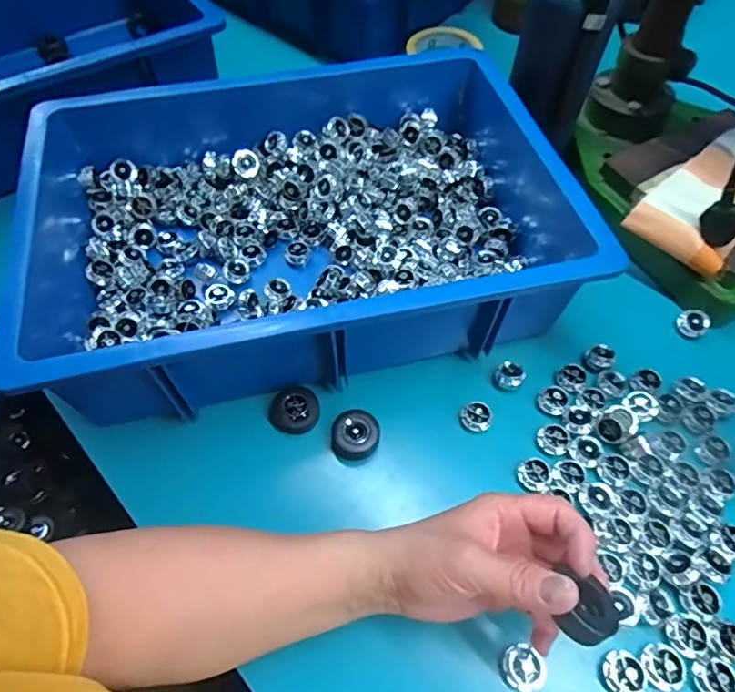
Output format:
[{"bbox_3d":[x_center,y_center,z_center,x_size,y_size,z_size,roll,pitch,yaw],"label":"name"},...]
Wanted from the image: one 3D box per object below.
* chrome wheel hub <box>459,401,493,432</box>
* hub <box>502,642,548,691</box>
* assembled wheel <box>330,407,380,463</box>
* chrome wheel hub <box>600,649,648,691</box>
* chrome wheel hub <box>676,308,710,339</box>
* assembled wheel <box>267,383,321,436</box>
[{"bbox_3d":[0.088,0.057,0.417,0.025,0.011,0.022,1,59,3],"label":"chrome wheel hub"},{"bbox_3d":[0.099,0.205,0.325,0.026,0.010,0.024,-1,59,1],"label":"hub"},{"bbox_3d":[-0.009,0.072,0.409,0.037,0.021,0.040,-1,59,1],"label":"assembled wheel"},{"bbox_3d":[0.160,0.204,0.318,0.024,0.010,0.025,-1,59,1],"label":"chrome wheel hub"},{"bbox_3d":[0.298,-0.022,0.469,0.023,0.015,0.025,-1,59,1],"label":"chrome wheel hub"},{"bbox_3d":[-0.059,0.053,0.424,0.039,0.018,0.040,-1,59,1],"label":"assembled wheel"}]

